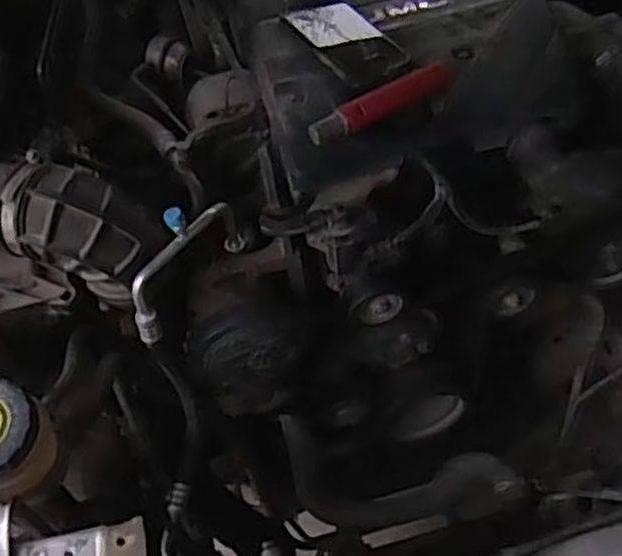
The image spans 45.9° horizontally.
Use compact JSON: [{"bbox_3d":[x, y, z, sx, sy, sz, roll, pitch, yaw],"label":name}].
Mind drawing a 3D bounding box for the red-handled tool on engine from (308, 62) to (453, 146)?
[{"bbox_3d":[0.073,-0.177,0.746,0.167,0.028,0.027,-29,62,-19],"label":"red-handled tool on engine"}]

